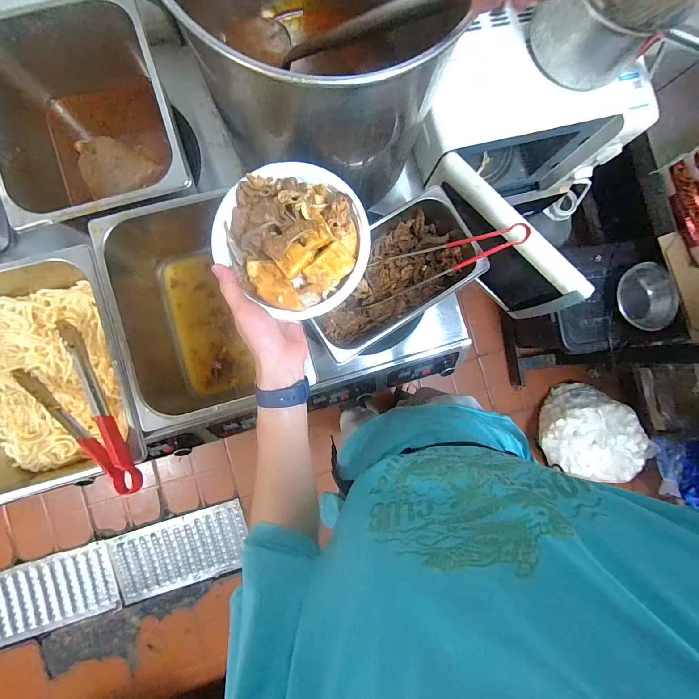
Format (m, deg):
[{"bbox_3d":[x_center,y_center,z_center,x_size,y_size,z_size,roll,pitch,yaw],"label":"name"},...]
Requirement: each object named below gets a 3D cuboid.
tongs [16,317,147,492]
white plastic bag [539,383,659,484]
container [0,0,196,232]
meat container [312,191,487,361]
[{"bbox_3d":[-0.387,0.095,0.492,0.114,0.043,0.295,-43,72,-5],"label":"tongs"},{"bbox_3d":[1.046,0.354,1.433,0.432,0.184,0.346,21,87,-6],"label":"white plastic bag"},{"bbox_3d":[-0.416,-0.361,0.573,0.254,0.184,0.328,-19,92,-6],"label":"container"},{"bbox_3d":[0.066,-0.129,0.610,0.318,0.083,0.177,-34,93,-6],"label":"meat container"}]

